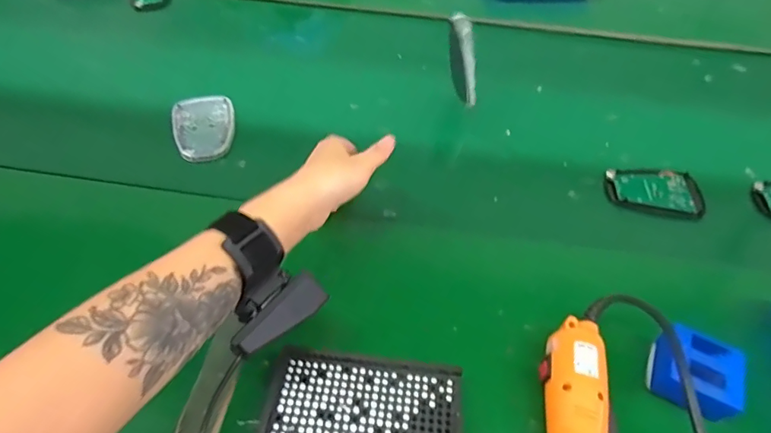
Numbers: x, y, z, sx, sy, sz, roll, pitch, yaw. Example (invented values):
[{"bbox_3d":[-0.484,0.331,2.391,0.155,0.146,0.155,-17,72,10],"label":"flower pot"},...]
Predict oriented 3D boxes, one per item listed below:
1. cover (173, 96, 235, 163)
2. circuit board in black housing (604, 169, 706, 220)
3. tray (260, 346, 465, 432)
[{"bbox_3d":[-0.208,-0.104,0.569,0.065,0.011,0.102,-11,52,-10],"label":"cover"},{"bbox_3d":[0.285,-0.027,0.526,0.096,0.008,0.056,7,51,4],"label":"circuit board in black housing"},{"bbox_3d":[-0.015,0.147,0.353,0.136,0.020,0.093,6,51,3],"label":"tray"}]

